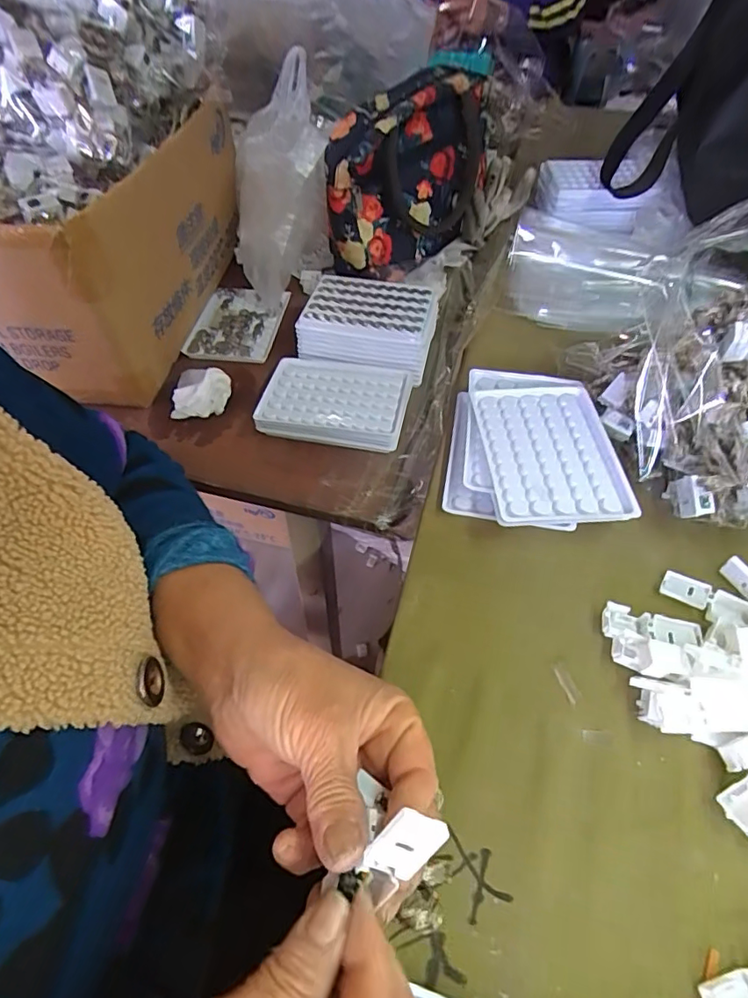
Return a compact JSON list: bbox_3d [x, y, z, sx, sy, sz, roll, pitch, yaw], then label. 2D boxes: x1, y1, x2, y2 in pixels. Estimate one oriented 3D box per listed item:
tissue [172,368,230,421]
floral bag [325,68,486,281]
[{"bbox_3d":[-0.164,-0.102,0.508,0.052,0.033,0.052,-1,52,0],"label":"tissue"},{"bbox_3d":[0.041,-0.355,0.578,0.102,0.139,0.232,23,56,19],"label":"floral bag"}]

